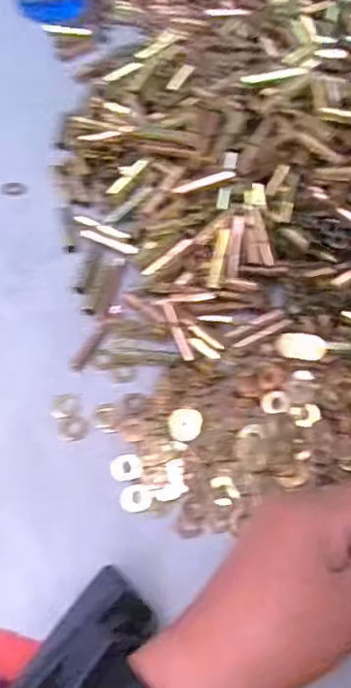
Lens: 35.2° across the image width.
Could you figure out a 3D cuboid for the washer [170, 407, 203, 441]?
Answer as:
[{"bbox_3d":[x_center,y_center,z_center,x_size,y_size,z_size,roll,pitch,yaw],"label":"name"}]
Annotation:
[{"bbox_3d":[0.007,0.051,0.353,0.020,0.004,0.022,-2,61,4],"label":"washer"}]

